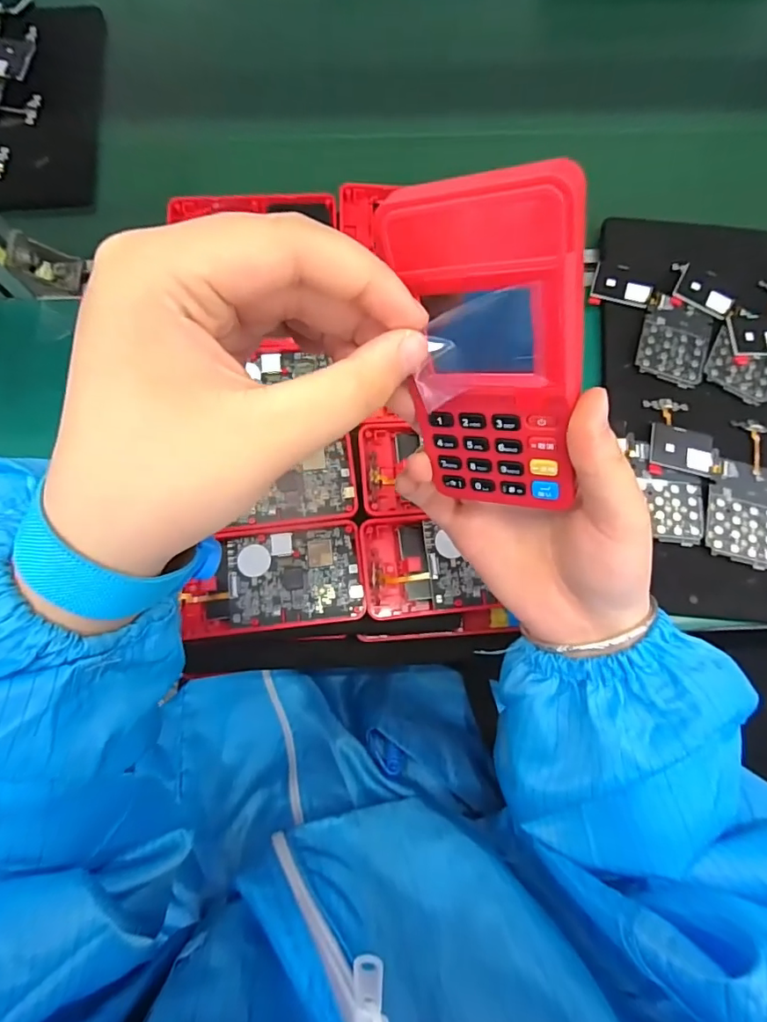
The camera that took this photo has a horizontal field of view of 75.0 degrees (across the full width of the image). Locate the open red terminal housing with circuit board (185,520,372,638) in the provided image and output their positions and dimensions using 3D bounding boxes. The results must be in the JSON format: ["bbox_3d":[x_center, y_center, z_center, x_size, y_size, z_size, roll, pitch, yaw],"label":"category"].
[{"bbox_3d":[-0.065,0.039,0.301,0.104,0.015,0.061,-7,76,-1],"label":"open red terminal housing with circuit board"}]

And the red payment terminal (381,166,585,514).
[{"bbox_3d":[0.036,-0.046,0.172,0.058,0.116,0.012,12,50,29],"label":"red payment terminal"}]

